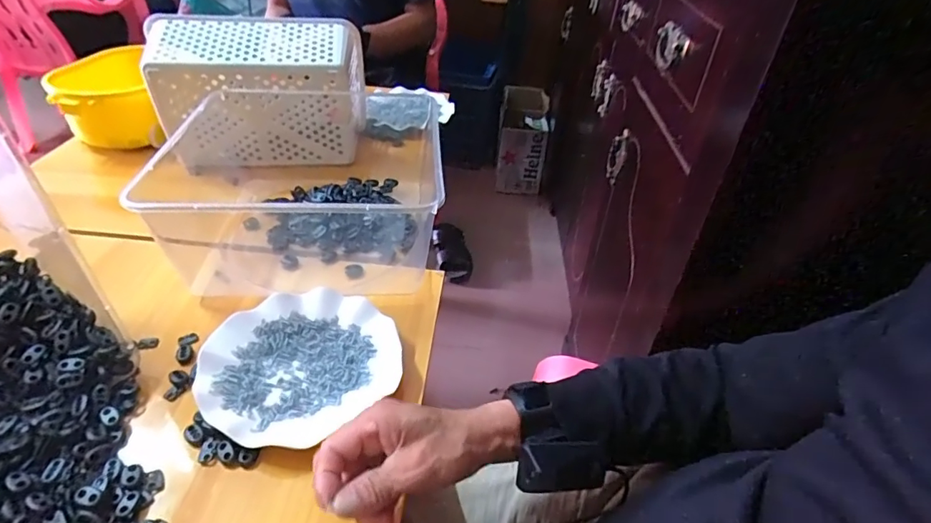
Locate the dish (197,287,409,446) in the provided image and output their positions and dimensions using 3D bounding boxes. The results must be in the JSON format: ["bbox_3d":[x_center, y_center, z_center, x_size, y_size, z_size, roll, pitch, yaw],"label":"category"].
[{"bbox_3d":[-0.159,0.096,0.490,0.182,0.032,0.165,-32,54,-31],"label":"dish"}]

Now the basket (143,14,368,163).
[{"bbox_3d":[-0.303,-0.252,0.764,0.279,0.188,0.128,-1,39,-6],"label":"basket"}]

